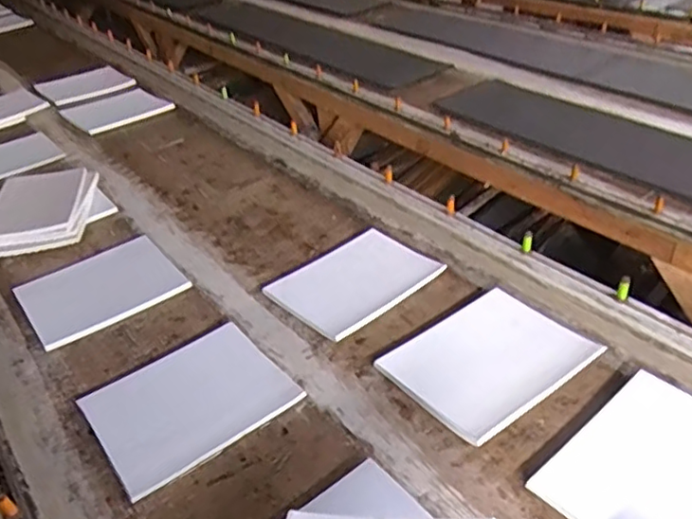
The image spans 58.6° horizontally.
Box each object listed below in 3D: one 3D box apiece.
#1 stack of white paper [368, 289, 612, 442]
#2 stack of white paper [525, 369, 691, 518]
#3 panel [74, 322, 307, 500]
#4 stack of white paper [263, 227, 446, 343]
[{"bbox_3d":[0.217,0.153,0.958,0.268,0.014,0.220,-29,43,-28],"label":"stack of white paper"},{"bbox_3d":[0.406,0.269,0.784,0.272,0.027,0.216,-30,43,-28],"label":"stack of white paper"},{"bbox_3d":[-0.238,0.211,0.938,0.272,0.012,0.230,-29,43,-27],"label":"panel"},{"bbox_3d":[0.016,0.036,1.150,0.280,0.009,0.210,-32,44,-30],"label":"stack of white paper"}]

